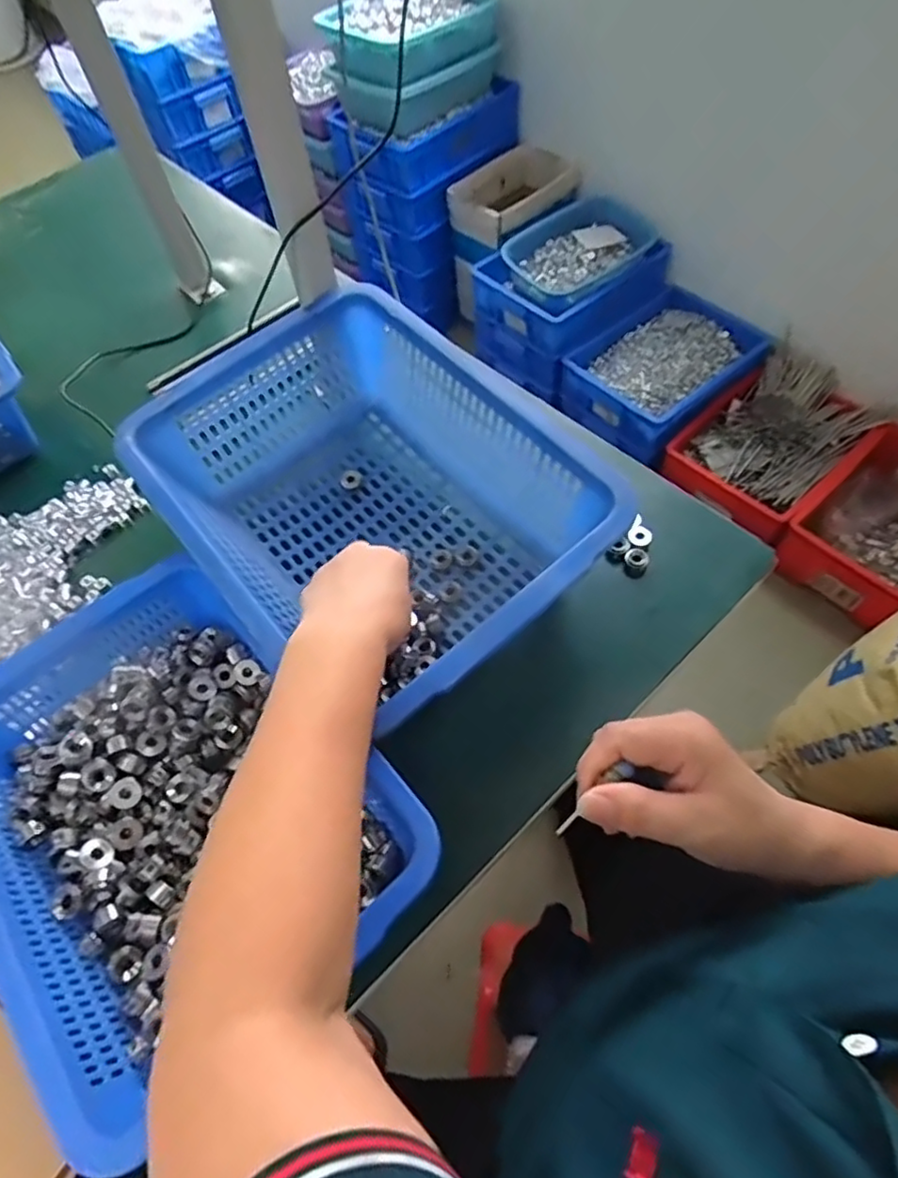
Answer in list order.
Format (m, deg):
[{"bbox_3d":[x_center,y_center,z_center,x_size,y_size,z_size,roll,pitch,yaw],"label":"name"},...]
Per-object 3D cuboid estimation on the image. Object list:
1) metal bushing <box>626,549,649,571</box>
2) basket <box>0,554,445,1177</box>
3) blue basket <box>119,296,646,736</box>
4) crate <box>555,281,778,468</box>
[{"bbox_3d":[0.167,-0.026,0.556,0.016,0.009,0.019,-21,60,-9],"label":"metal bushing"},{"bbox_3d":[-0.190,0.143,0.426,0.219,0.080,0.318,-38,63,-17],"label":"basket"},{"bbox_3d":[-0.069,-0.065,0.524,0.259,0.130,0.353,-38,63,-17],"label":"blue basket"},{"bbox_3d":[0.521,-0.546,1.587,0.456,0.160,0.353,-40,64,-18],"label":"crate"}]

